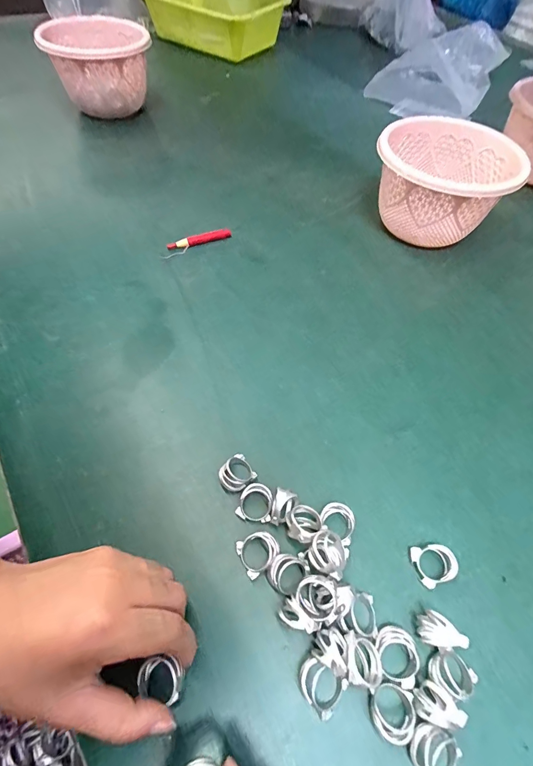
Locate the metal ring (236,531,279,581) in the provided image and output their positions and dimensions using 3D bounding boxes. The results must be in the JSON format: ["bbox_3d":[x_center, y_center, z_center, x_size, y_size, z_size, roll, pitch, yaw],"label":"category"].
[{"bbox_3d":[-0.005,0.108,0.230,0.025,0.012,0.023,1,56,-2],"label":"metal ring"}]

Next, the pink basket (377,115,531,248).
[{"bbox_3d":[0.191,-0.222,0.414,0.142,0.090,0.138,6,56,1],"label":"pink basket"}]

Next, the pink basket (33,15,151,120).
[{"bbox_3d":[-0.248,-0.472,0.550,0.140,0.109,0.174,-15,58,-12],"label":"pink basket"}]

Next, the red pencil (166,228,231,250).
[{"bbox_3d":[-0.076,-0.162,0.410,0.073,0.011,0.010,-19,59,-15],"label":"red pencil"}]

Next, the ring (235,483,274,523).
[{"bbox_3d":[-0.007,0.082,0.246,0.023,0.014,0.023,1,56,-2],"label":"ring"}]

